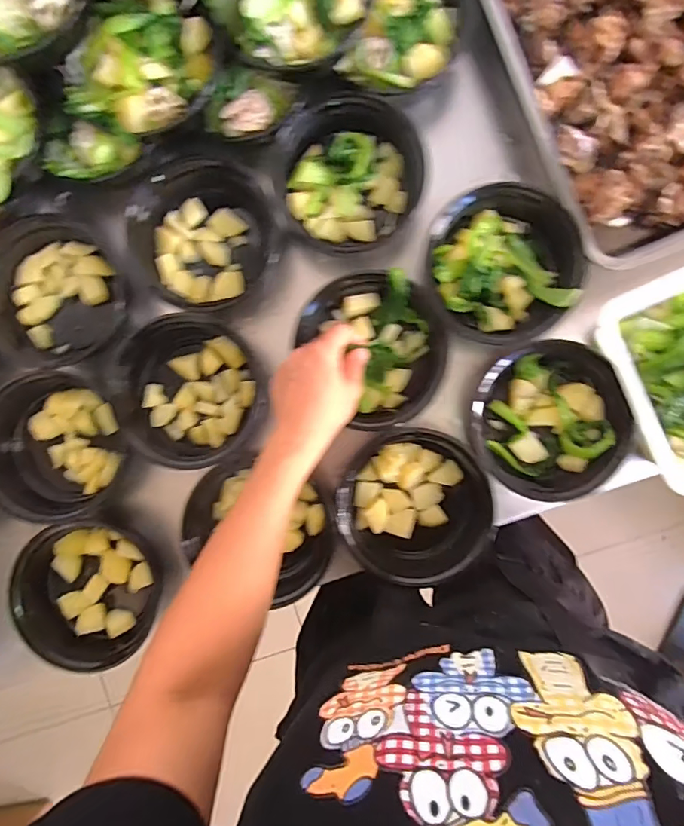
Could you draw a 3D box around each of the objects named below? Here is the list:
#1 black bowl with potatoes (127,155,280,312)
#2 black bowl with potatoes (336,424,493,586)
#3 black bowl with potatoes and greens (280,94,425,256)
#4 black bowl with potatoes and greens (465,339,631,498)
[{"bbox_3d":[-0.155,-0.197,0.540,0.147,0.074,0.153,0,91,5],"label":"black bowl with potatoes"},{"bbox_3d":[0.078,0.098,0.525,0.160,0.060,0.148,0,91,5],"label":"black bowl with potatoes"},{"bbox_3d":[0.012,-0.261,0.526,0.143,0.071,0.154,0,91,5],"label":"black bowl with potatoes and greens"},{"bbox_3d":[0.217,0.014,0.516,0.152,0.046,0.173,-23,89,5],"label":"black bowl with potatoes and greens"}]

